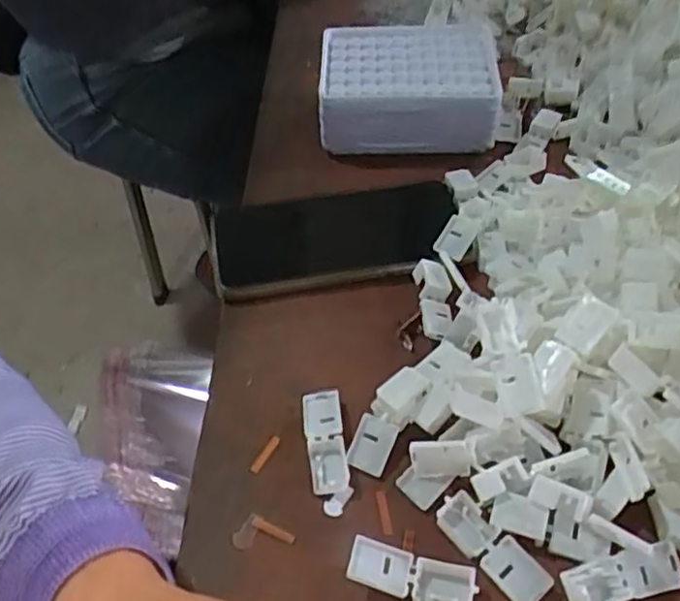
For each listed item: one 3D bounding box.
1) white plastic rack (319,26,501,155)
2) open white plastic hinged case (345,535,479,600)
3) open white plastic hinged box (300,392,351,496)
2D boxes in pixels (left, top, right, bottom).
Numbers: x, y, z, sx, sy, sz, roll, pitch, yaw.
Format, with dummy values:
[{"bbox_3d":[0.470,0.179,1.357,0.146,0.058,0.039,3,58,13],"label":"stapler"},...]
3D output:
[{"bbox_3d":[0.053,-0.169,0.518,0.135,0.053,0.113,1,47,3],"label":"white plastic rack"},{"bbox_3d":[0.031,0.121,0.291,0.054,0.017,0.020,10,48,12],"label":"open white plastic hinged case"},{"bbox_3d":[-0.008,0.072,0.343,0.020,0.009,0.057,-6,46,-3],"label":"open white plastic hinged box"}]

